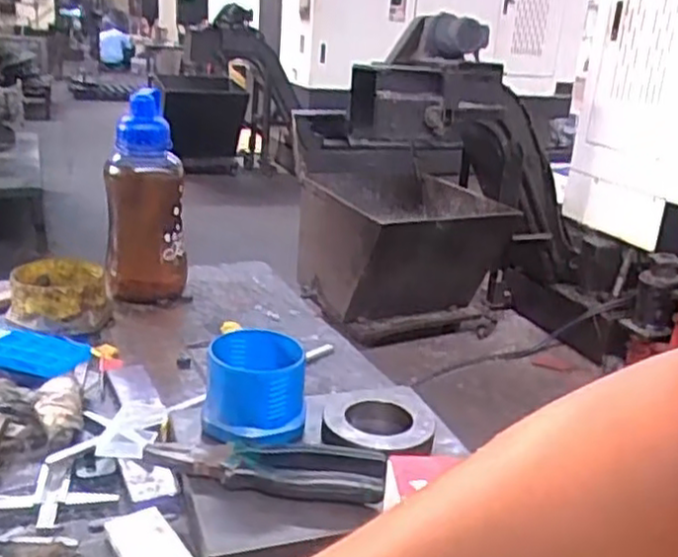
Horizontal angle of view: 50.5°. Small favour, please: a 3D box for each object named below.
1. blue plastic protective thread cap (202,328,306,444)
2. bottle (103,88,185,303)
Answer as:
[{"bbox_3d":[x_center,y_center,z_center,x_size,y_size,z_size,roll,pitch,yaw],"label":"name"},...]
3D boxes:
[{"bbox_3d":[-0.071,0.094,0.637,0.090,0.065,0.099,2,20,-4],"label":"blue plastic protective thread cap"},{"bbox_3d":[-0.267,-0.114,0.993,0.103,0.268,0.119,0,21,-10],"label":"bottle"}]

